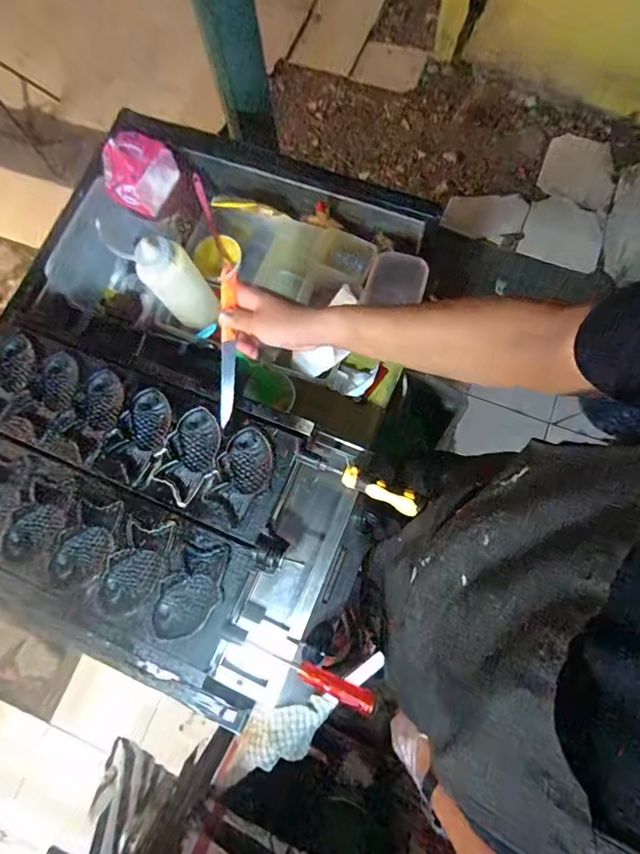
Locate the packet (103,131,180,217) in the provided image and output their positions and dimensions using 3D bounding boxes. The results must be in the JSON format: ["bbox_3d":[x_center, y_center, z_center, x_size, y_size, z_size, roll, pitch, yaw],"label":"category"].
[{"bbox_3d":[-0.306,-0.435,0.731,0.081,0.076,0.103,27,79,8],"label":"packet"}]

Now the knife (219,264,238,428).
[{"bbox_3d":[-0.118,-0.098,0.552,0.019,0.017,0.202,7,117,1],"label":"knife"}]

